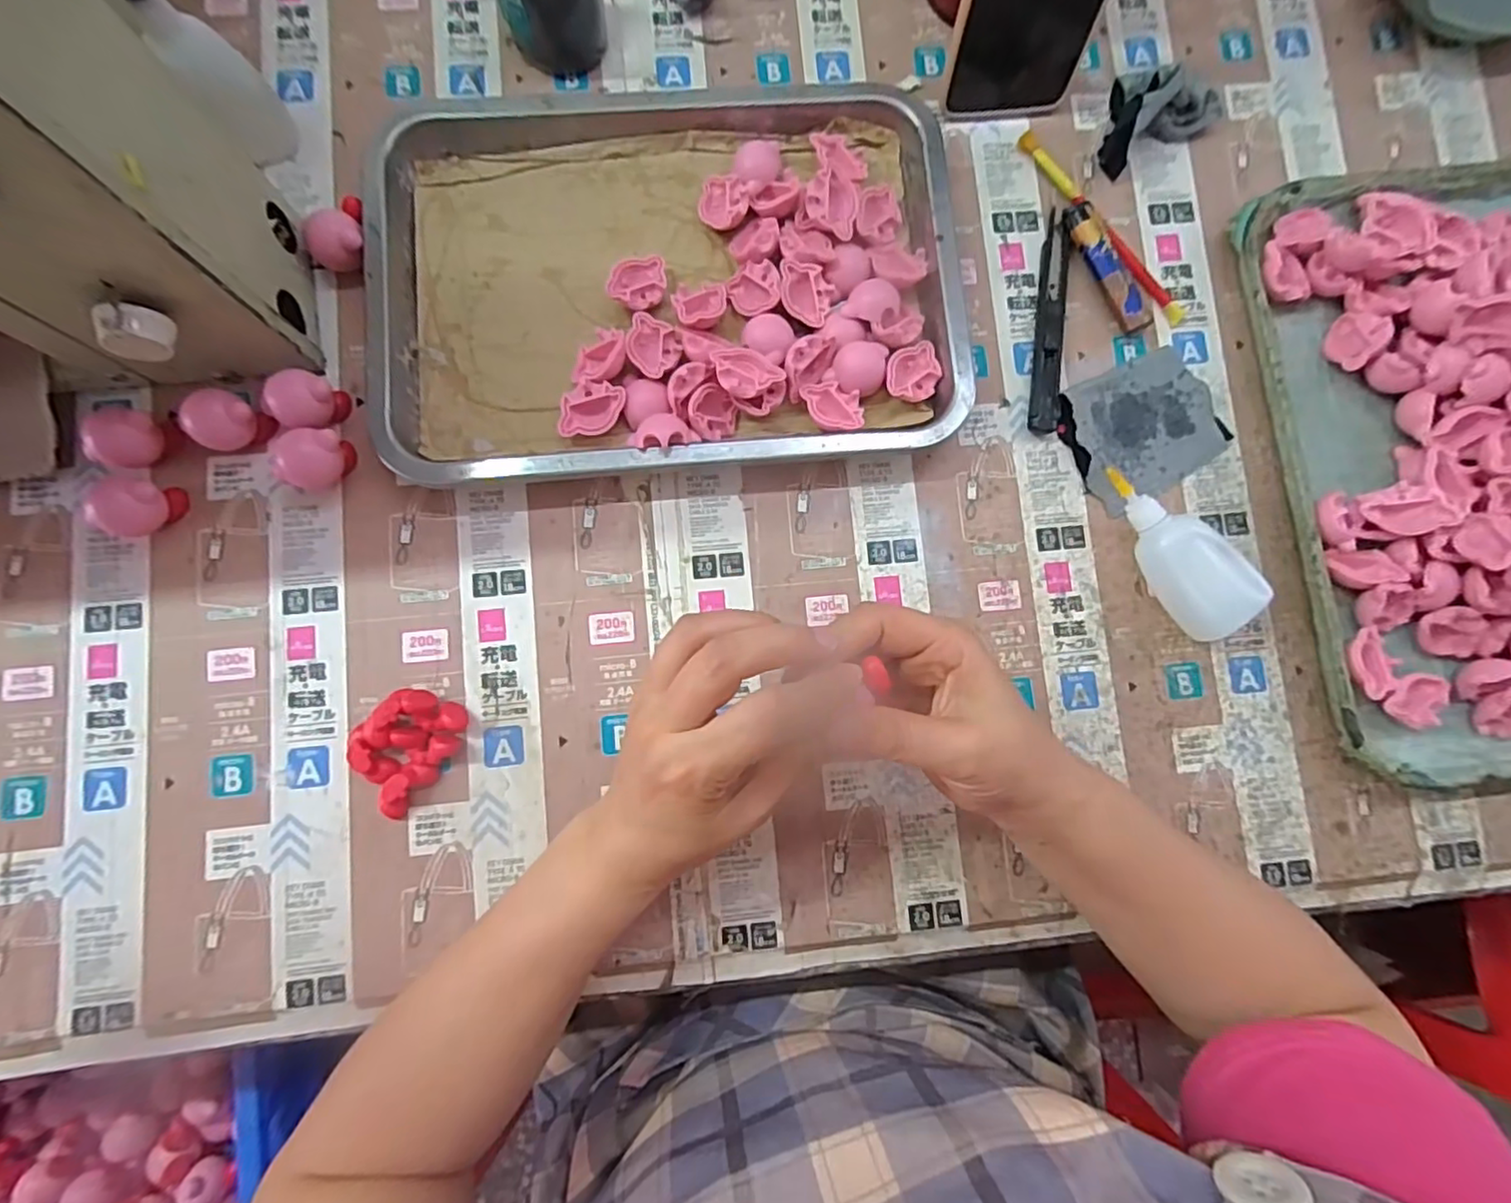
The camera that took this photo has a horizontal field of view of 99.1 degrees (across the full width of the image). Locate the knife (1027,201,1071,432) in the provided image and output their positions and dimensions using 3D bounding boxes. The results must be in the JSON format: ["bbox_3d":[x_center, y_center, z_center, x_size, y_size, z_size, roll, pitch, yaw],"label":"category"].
[{"bbox_3d":[0.170,-0.162,0.372,0.015,0.010,0.132,7,84,-1],"label":"knife"}]

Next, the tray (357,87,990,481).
[{"bbox_3d":[-0.046,-0.179,0.351,0.308,0.030,0.220,-6,84,-3],"label":"tray"}]

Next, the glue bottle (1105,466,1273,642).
[{"bbox_3d":[0.225,-0.029,0.350,0.043,0.028,0.098,-38,86,-5],"label":"glue bottle"}]

